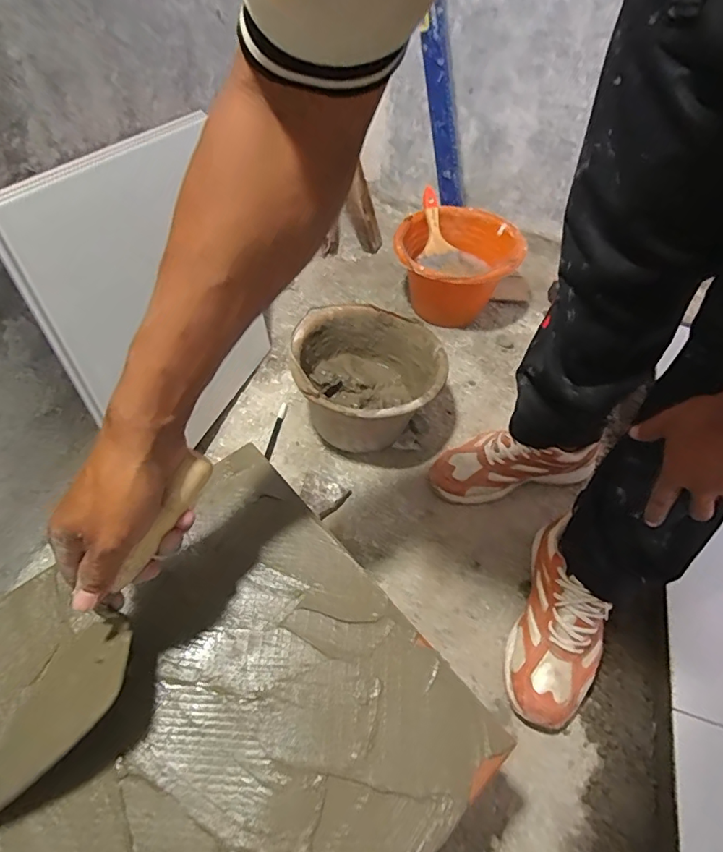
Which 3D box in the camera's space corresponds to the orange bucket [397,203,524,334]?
[{"bbox_3d":[0.194,-0.323,1.055,0.232,0.171,0.250,3,52,-4],"label":"orange bucket"}]

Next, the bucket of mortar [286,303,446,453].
[{"bbox_3d":[0.008,-0.065,0.831,0.222,0.166,0.239,3,52,-4],"label":"bucket of mortar"}]

